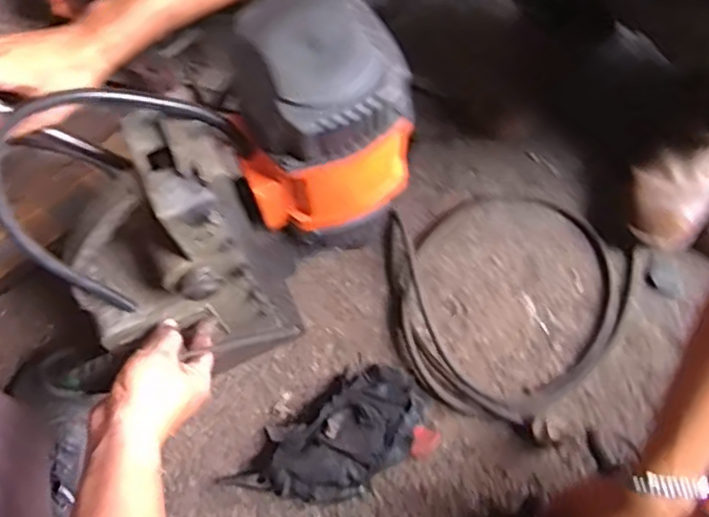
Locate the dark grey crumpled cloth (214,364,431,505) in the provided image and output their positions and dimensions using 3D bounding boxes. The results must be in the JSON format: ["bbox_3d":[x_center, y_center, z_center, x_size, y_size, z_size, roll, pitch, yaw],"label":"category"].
[{"bbox_3d":[-0.025,0.213,0.786,0.238,0.045,0.121,-34,74,-8],"label":"dark grey crumpled cloth"}]

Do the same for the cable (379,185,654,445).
[{"bbox_3d":[0.175,0.039,0.844,0.300,0.048,0.301,-1,72,2],"label":"cable"}]

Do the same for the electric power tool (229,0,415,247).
[{"bbox_3d":[-0.022,-0.098,0.529,0.126,0.199,0.116,3,73,3],"label":"electric power tool"}]

